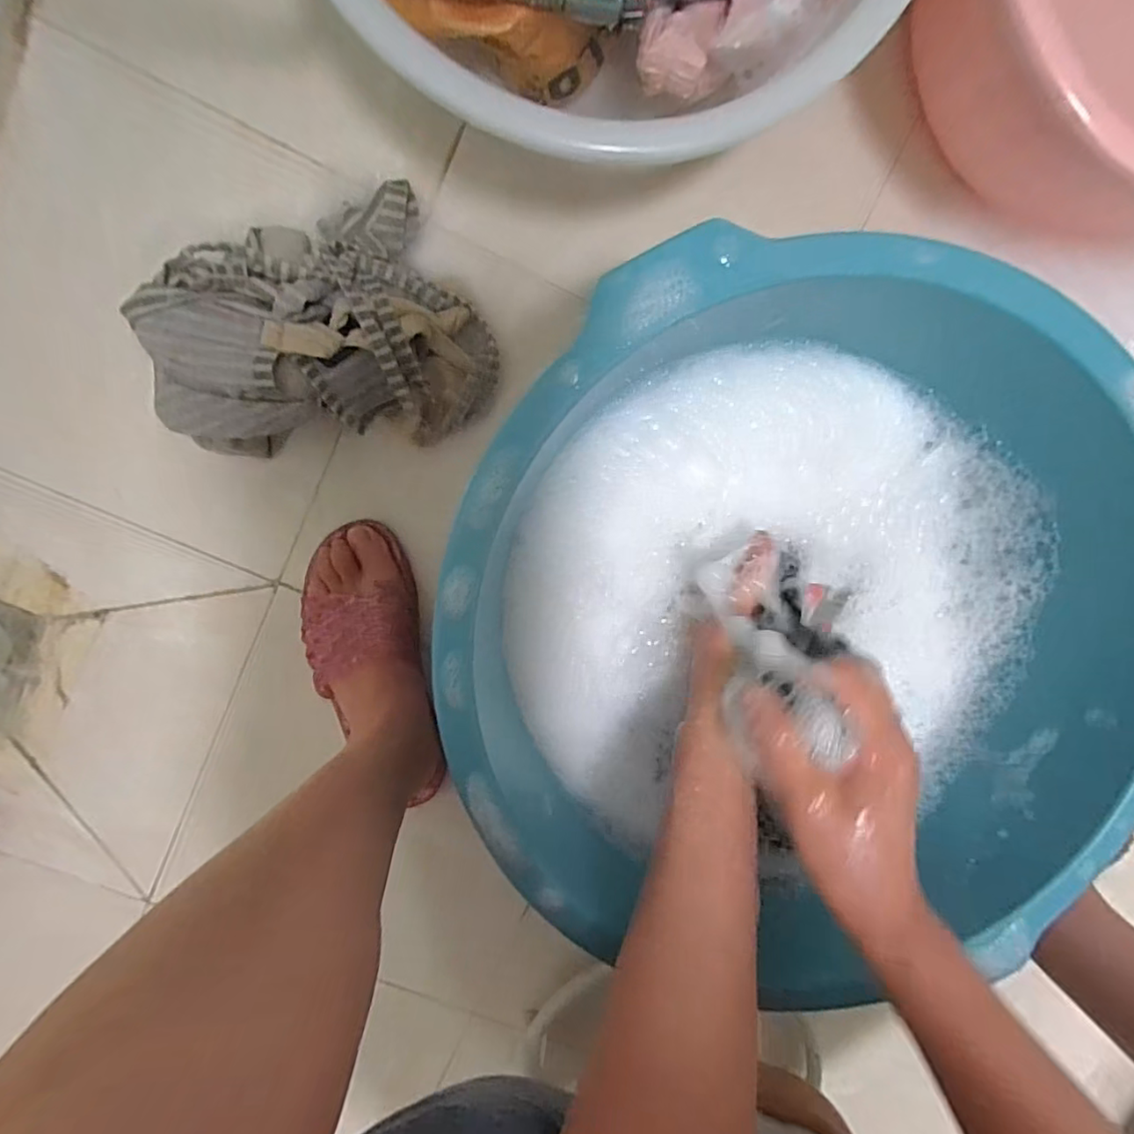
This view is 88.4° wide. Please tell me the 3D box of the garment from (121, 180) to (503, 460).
[{"bbox_3d":[-0.171,-0.155,0.400,0.224,0.073,0.165,-21,102,-3],"label":"garment"}]

